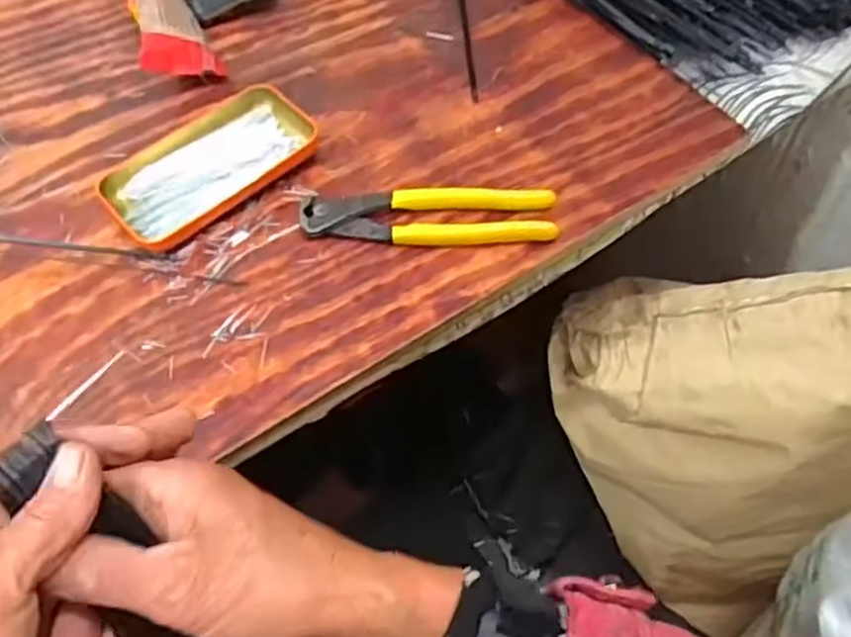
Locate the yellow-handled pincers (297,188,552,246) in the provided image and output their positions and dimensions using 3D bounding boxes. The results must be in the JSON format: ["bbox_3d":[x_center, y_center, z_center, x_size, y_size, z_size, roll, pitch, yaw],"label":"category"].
[{"bbox_3d":[0.003,-0.067,0.497,0.160,0.014,0.039,0,57,1],"label":"yellow-handled pincers"}]

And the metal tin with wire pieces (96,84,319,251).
[{"bbox_3d":[-0.147,-0.105,0.523,0.142,0.019,0.076,-37,63,-20],"label":"metal tin with wire pieces"}]

